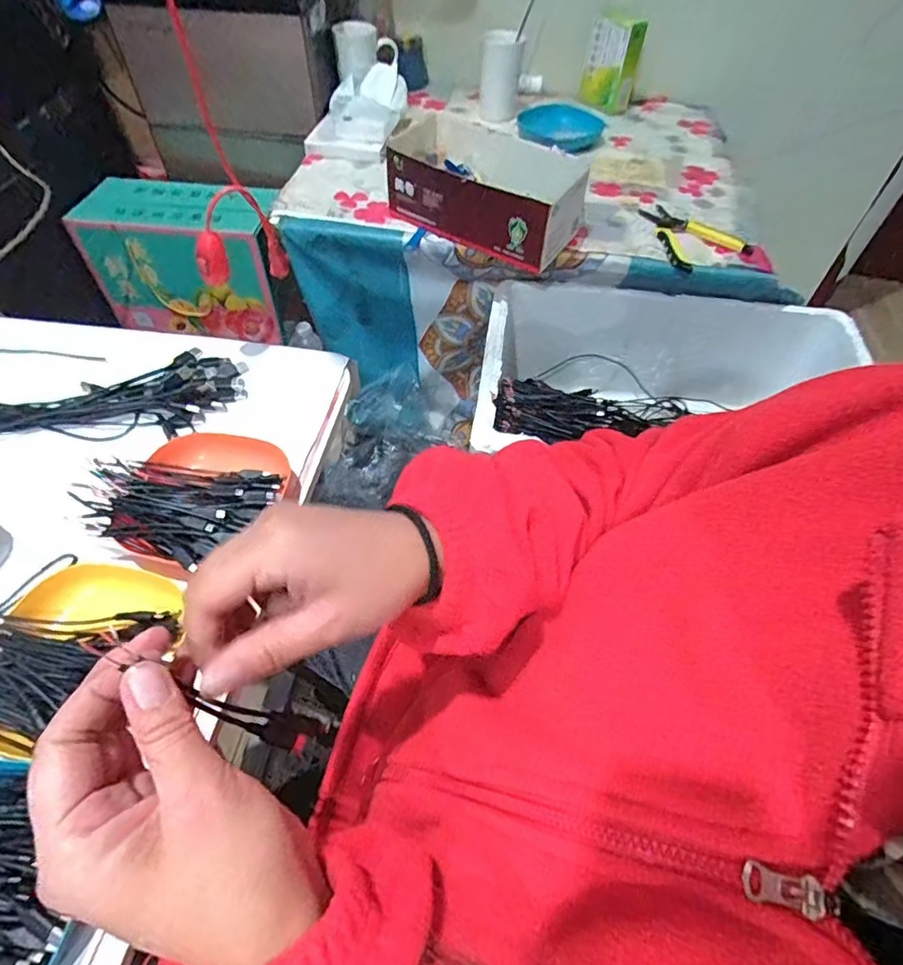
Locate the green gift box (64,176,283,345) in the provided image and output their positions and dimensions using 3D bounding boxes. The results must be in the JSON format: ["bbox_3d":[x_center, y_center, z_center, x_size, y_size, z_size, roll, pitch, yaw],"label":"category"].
[{"bbox_3d":[-0.481,-0.402,0.997,0.321,0.230,0.130,7,54,2],"label":"green gift box"}]

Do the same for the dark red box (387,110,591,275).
[{"bbox_3d":[0.044,-0.407,0.739,0.253,0.101,0.153,26,57,15],"label":"dark red box"}]

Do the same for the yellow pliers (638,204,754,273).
[{"bbox_3d":[0.351,-0.360,0.778,0.122,0.025,0.138,-6,54,-7],"label":"yellow pliers"}]

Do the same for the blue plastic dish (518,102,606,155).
[{"bbox_3d":[0.195,-0.641,0.955,0.148,0.040,0.144,1,54,-2],"label":"blue plastic dish"}]

